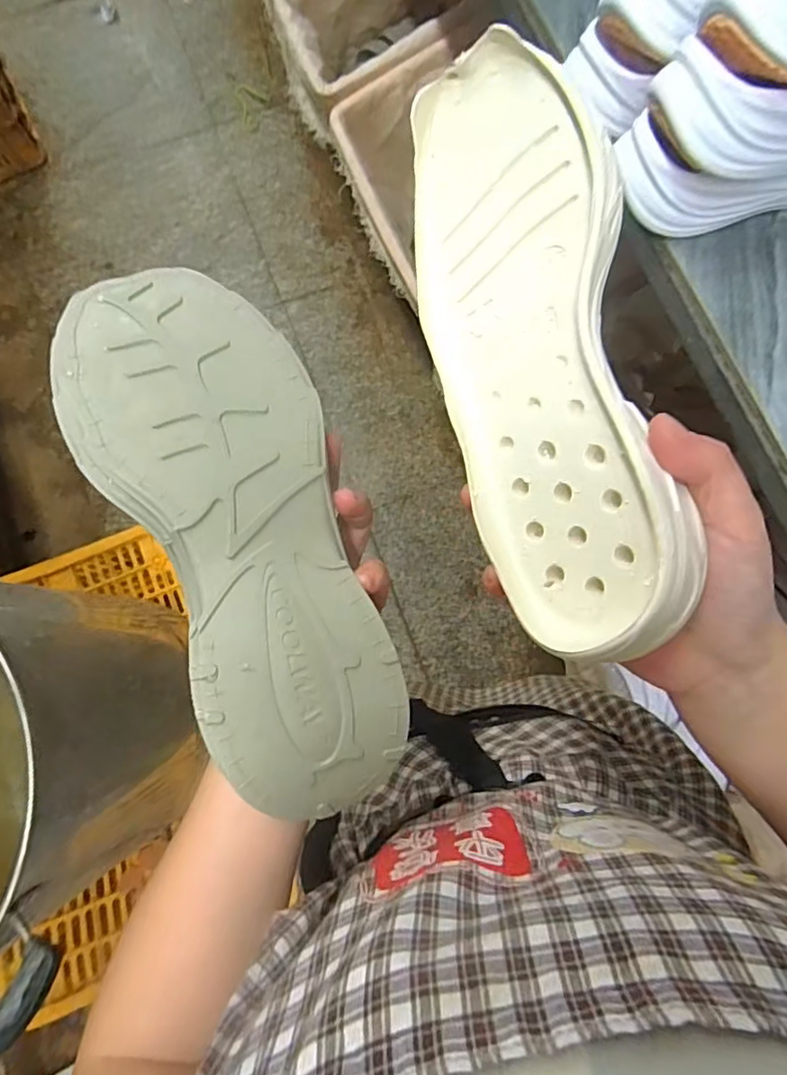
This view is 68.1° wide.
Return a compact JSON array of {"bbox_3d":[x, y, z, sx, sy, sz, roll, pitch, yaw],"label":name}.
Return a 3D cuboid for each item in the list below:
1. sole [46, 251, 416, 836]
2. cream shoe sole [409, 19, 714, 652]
[{"bbox_3d":[-0.064,-0.006,0.249,0.090,0.022,0.243,-22,86,-4],"label":"sole"},{"bbox_3d":[0.063,-0.079,0.255,0.093,0.042,0.251,-19,77,41],"label":"cream shoe sole"}]

